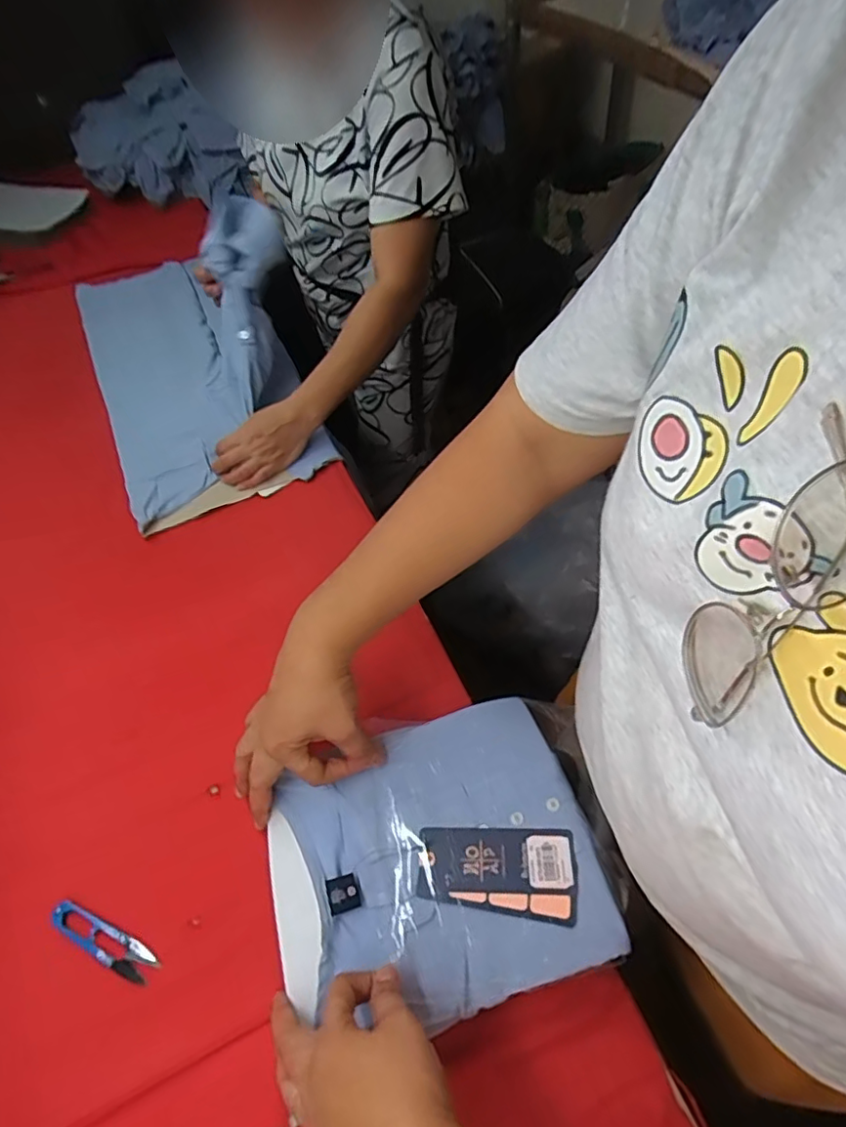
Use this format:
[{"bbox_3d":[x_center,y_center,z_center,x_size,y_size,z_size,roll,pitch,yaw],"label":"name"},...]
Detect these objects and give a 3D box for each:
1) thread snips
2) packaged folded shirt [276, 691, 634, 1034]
[{"bbox_3d":[-0.262,0.306,0.462,0.099,0.007,0.024,18,61,17],"label":"thread snips"},{"bbox_3d":[0.013,0.235,0.466,0.277,0.048,0.205,-14,55,-6],"label":"packaged folded shirt"}]

